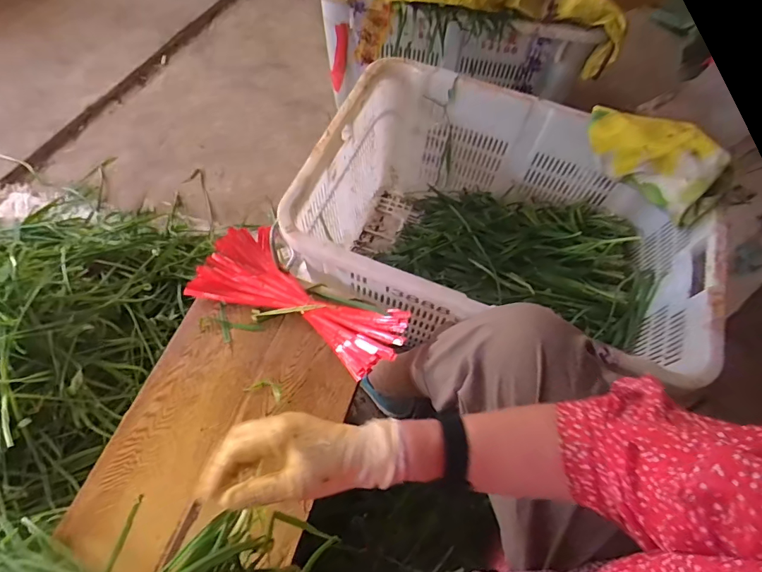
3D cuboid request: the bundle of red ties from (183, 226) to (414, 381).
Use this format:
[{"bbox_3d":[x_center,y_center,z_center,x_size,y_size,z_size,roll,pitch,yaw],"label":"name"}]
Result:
[{"bbox_3d":[-0.129,0.026,0.710,0.352,0.066,0.145,25,64,10],"label":"bundle of red ties"}]

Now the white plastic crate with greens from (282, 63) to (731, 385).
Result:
[{"bbox_3d":[0.219,-0.095,0.890,0.726,0.377,0.476,13,62,3],"label":"white plastic crate with greens"}]

